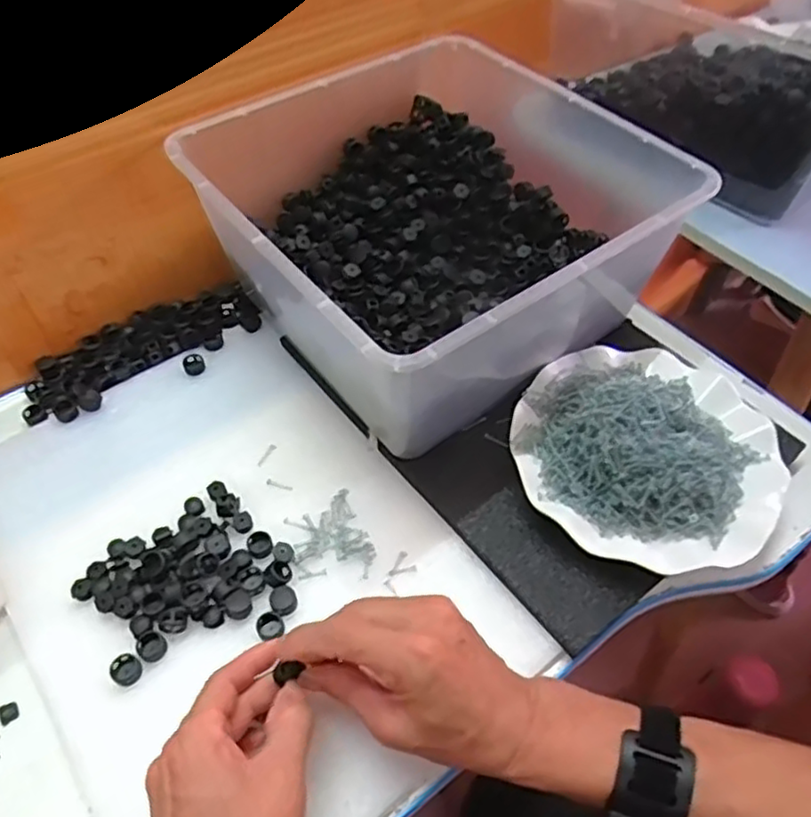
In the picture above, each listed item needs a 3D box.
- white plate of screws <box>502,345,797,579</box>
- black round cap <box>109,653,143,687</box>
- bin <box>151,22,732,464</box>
[{"bbox_3d":[0.172,0.021,0.480,0.180,0.054,0.173,0,52,0],"label":"white plate of screws"},{"bbox_3d":[-0.169,0.159,0.417,0.017,0.010,0.017,0,52,0],"label":"black round cap"},{"bbox_3d":[0.036,-0.152,0.556,0.339,0.134,0.303,-31,59,-22],"label":"bin"}]

